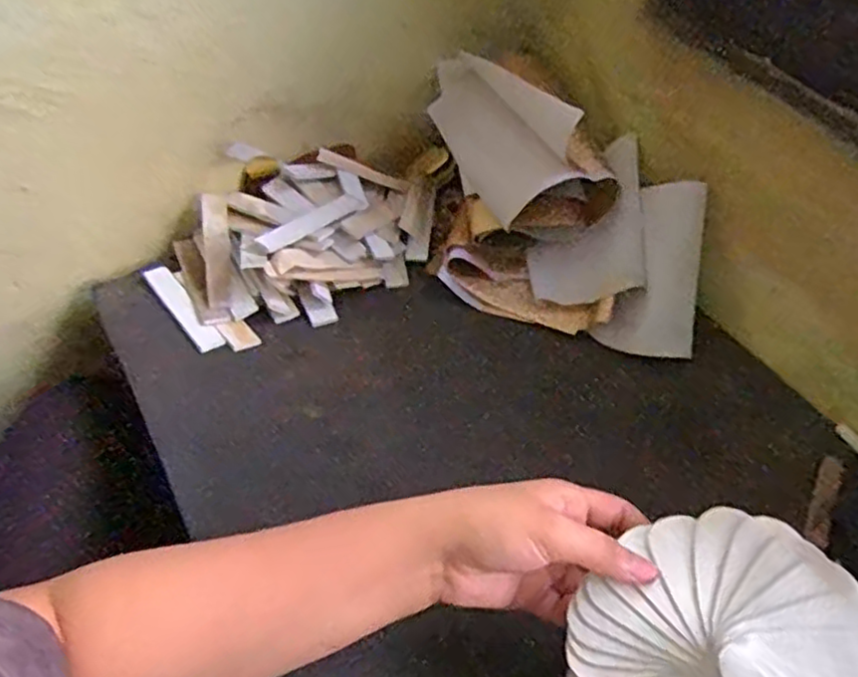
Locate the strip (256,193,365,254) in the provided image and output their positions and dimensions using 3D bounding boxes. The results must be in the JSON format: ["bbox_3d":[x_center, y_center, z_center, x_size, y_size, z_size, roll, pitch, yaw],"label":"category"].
[{"bbox_3d":[-0.097,-0.098,0.578,0.102,0.005,0.020,-34,79,-33],"label":"strip"}]

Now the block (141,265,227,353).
[{"bbox_3d":[-0.199,-0.027,0.556,0.021,0.006,0.108,-30,58,-25],"label":"block"}]

